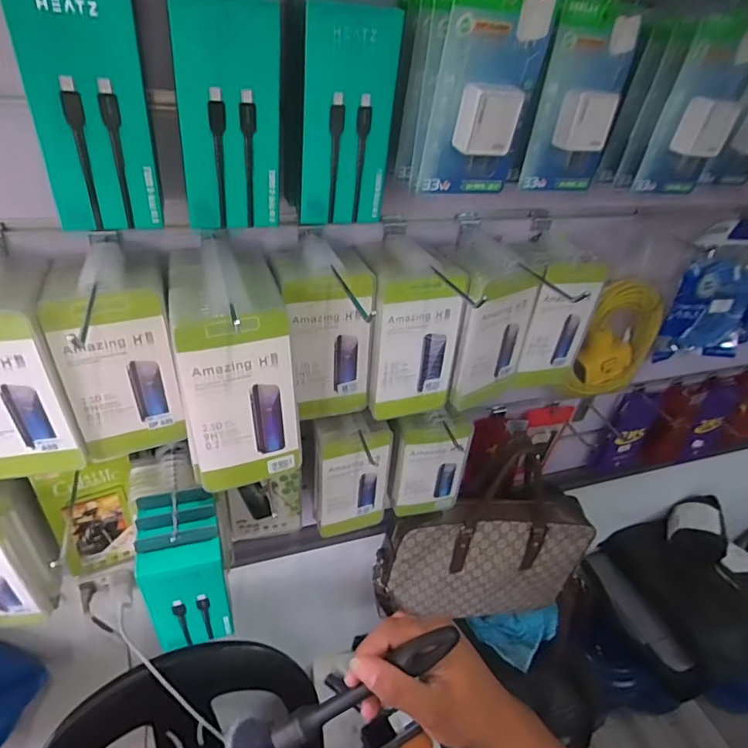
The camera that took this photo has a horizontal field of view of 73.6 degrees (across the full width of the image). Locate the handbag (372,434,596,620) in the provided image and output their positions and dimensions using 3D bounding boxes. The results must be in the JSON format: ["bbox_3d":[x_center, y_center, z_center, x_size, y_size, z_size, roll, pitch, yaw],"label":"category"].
[{"bbox_3d":[0.200,0.275,0.861,0.372,0.353,0.106,-3,37,-13],"label":"handbag"}]

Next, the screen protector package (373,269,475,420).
[{"bbox_3d":[0.050,-0.028,0.526,0.097,0.162,0.022,-8,39,-20],"label":"screen protector package"}]

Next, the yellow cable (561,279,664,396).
[{"bbox_3d":[0.362,-0.049,0.733,0.147,0.185,0.031,-4,38,-15],"label":"yellow cable"}]

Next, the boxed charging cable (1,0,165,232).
[{"bbox_3d":[-0.191,-0.184,0.336,0.071,0.168,0.025,-9,39,-21],"label":"boxed charging cable"}]

